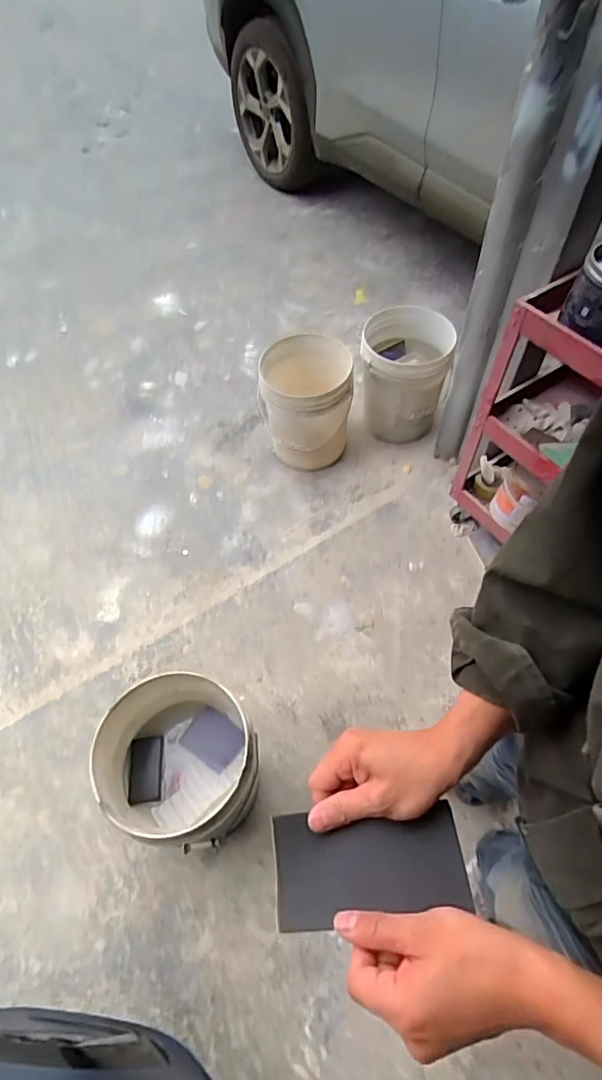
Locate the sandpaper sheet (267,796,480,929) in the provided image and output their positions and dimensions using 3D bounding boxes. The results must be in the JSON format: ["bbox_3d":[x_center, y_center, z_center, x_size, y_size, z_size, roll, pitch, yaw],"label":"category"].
[{"bbox_3d":[0.050,0.242,0.392,0.138,0.009,0.071,-7,58,2],"label":"sandpaper sheet"}]

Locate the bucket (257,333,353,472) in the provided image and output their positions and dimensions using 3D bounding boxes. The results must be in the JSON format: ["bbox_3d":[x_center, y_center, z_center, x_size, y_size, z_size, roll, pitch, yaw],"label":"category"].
[{"bbox_3d":[0.013,-0.441,1.759,0.291,0.381,0.280,-2,58,3],"label":"bucket"}]

